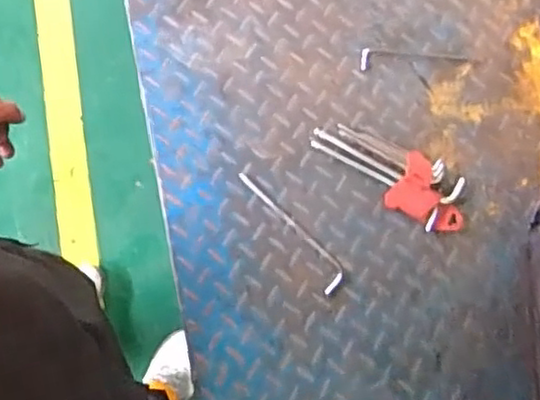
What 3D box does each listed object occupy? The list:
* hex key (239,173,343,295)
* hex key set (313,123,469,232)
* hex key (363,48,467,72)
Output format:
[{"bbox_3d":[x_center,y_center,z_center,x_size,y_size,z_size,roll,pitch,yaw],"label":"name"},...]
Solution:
[{"bbox_3d":[0.029,0.034,0.849,0.034,0.012,0.185,-35,79,-8],"label":"hex key"},{"bbox_3d":[0.155,-0.036,0.863,0.212,0.017,0.076,31,78,5],"label":"hex key set"},{"bbox_3d":[0.196,-0.190,0.908,0.146,0.011,0.029,0,76,1],"label":"hex key"}]

